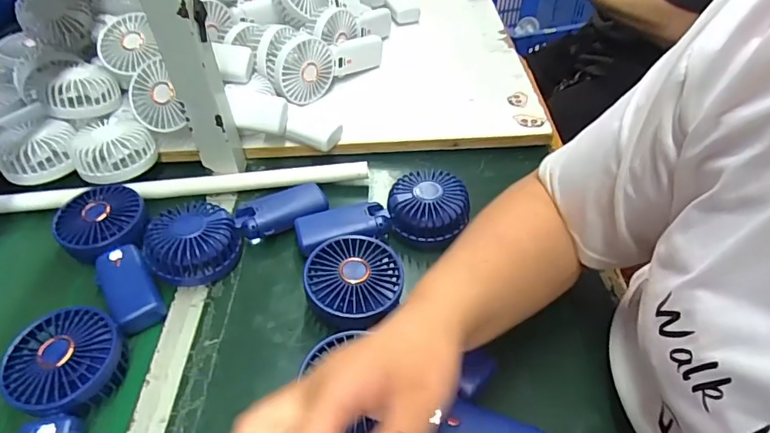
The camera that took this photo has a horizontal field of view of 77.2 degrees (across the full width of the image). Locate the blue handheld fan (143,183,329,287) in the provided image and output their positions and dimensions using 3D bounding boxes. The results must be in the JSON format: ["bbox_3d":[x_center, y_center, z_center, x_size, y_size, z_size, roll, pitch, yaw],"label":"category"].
[{"bbox_3d":[-0.155,0.010,0.500,0.177,0.052,0.075,-30,51,-26],"label":"blue handheld fan"}]

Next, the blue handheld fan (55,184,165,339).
[{"bbox_3d":[-0.281,0.037,0.488,0.087,0.041,0.185,-20,47,-17],"label":"blue handheld fan"}]

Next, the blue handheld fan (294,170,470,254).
[{"bbox_3d":[-0.002,-0.005,0.516,0.181,0.048,0.085,-5,44,-2],"label":"blue handheld fan"}]

